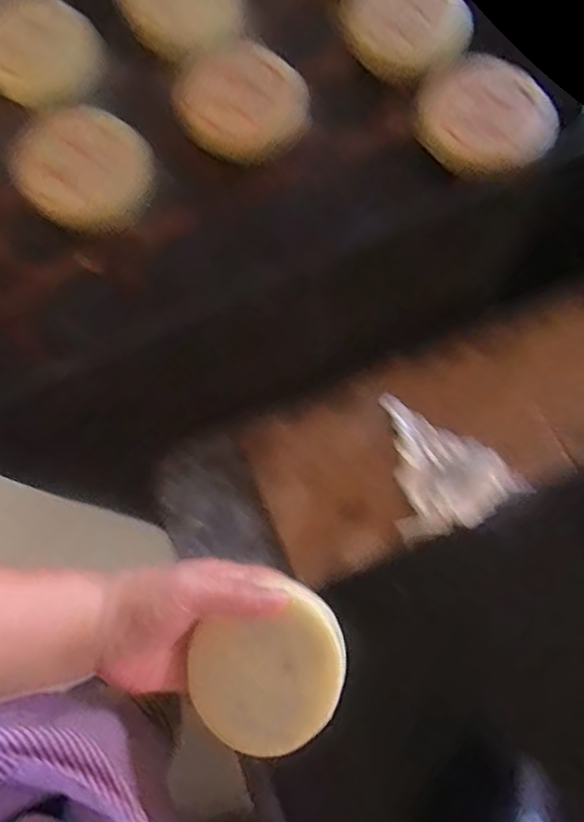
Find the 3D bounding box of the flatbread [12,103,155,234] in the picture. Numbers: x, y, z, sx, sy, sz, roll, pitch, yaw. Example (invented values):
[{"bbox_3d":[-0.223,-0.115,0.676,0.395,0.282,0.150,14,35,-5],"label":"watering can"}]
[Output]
[{"bbox_3d":[-0.172,-0.203,0.480,0.107,0.028,0.106,0,70,0],"label":"flatbread"}]

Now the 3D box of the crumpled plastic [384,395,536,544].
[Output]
[{"bbox_3d":[0.157,0.045,0.580,0.131,0.056,0.135,-16,71,-5],"label":"crumpled plastic"}]

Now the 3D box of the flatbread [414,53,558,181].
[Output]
[{"bbox_3d":[0.160,-0.247,0.486,0.097,0.027,0.111,-35,74,-12],"label":"flatbread"}]

